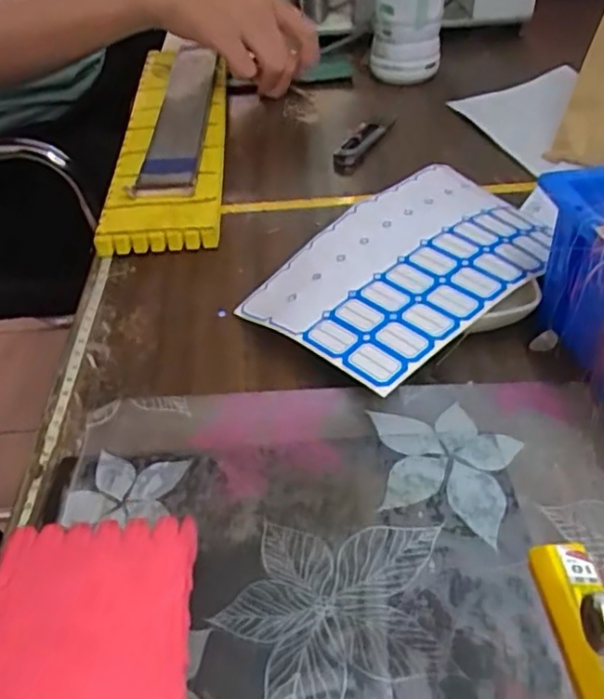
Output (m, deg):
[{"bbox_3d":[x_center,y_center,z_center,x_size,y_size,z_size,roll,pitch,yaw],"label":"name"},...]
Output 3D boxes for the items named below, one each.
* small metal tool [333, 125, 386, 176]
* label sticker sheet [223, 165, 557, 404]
[{"bbox_3d":[0.045,-0.163,0.537,0.022,0.015,0.068,15,45,21],"label":"small metal tool"},{"bbox_3d":[0.077,-0.054,0.391,0.215,0.032,0.117,-32,48,-28],"label":"label sticker sheet"}]

